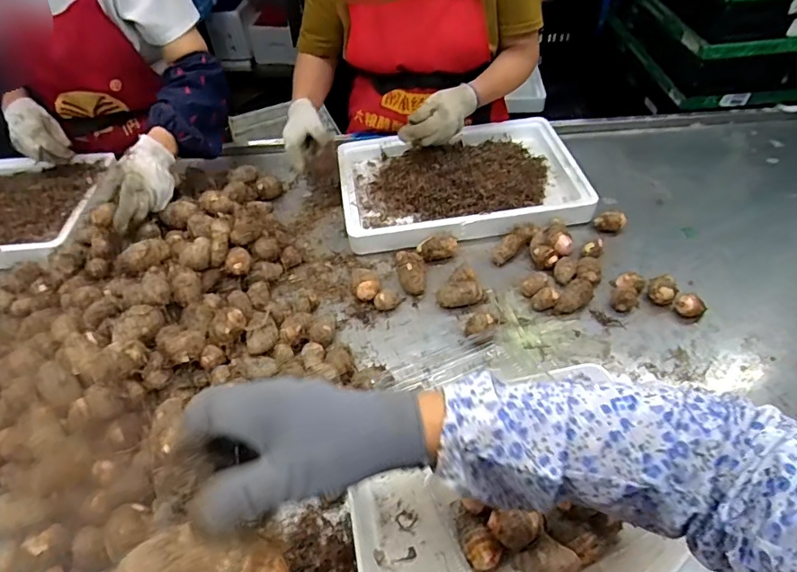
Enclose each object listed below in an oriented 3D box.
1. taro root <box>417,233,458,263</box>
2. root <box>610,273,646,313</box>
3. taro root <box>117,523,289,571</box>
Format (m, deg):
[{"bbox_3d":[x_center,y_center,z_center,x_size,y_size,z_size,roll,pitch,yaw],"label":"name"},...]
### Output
[{"bbox_3d":[0.065,-0.066,0.852,0.063,0.038,0.032,-7,48,-3],"label":"taro root"},{"bbox_3d":[0.334,0.010,0.757,0.043,0.028,0.064,14,50,15],"label":"root"},{"bbox_3d":[-0.106,0.161,0.290,0.087,0.031,0.040,13,43,-22],"label":"taro root"}]

